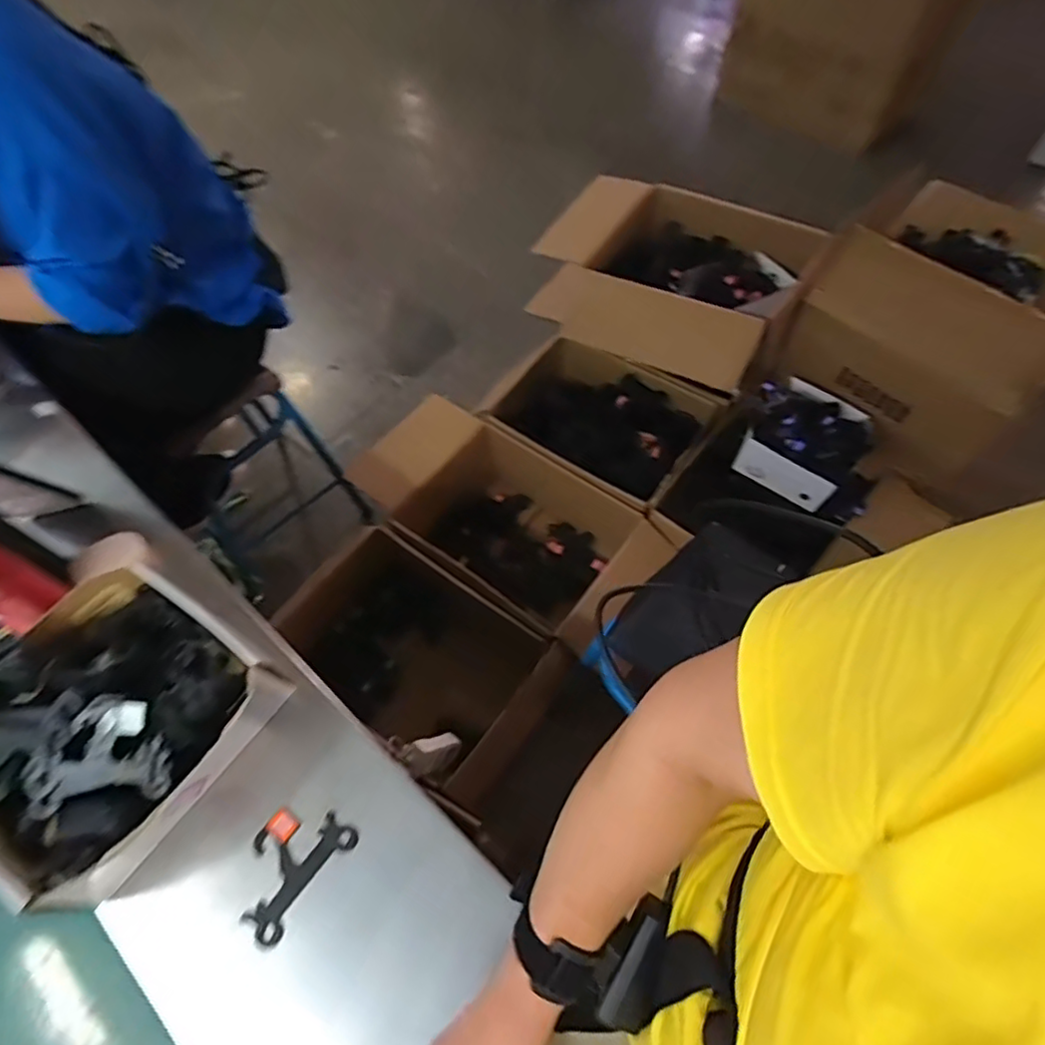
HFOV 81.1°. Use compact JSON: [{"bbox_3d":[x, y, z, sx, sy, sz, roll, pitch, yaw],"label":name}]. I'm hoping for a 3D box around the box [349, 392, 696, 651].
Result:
[{"bbox_3d":[-0.047,0.011,1.346,0.571,0.274,0.349,30,63,19],"label":"box"}]

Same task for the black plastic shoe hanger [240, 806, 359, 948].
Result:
[{"bbox_3d":[-0.198,0.287,0.515,0.071,0.006,0.102,34,68,18],"label":"black plastic shoe hanger"}]

